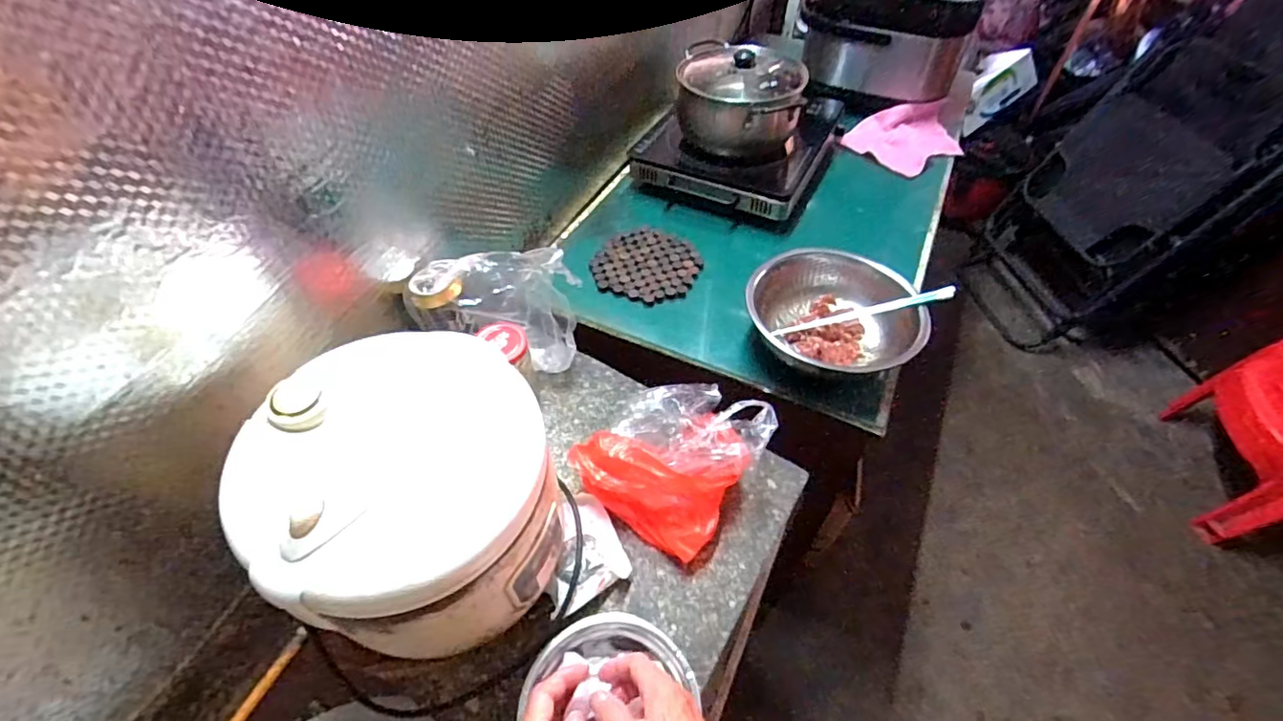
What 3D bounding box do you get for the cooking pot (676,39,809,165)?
[{"bbox_3d":[0.176,-0.468,1.028,0.212,0.168,0.212,0,50,0],"label":"cooking pot"}]

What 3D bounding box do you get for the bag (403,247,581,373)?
[{"bbox_3d":[-0.188,-0.074,0.734,0.203,0.141,0.115,-6,50,-6],"label":"bag"}]

